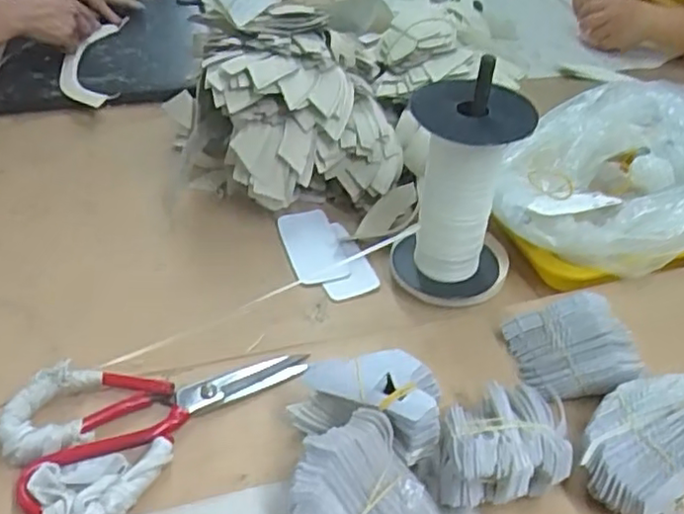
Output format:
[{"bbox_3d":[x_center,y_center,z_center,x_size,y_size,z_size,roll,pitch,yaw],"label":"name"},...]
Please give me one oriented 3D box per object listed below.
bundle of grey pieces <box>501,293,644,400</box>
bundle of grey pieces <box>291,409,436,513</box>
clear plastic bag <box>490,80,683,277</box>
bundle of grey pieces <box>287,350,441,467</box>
[{"bbox_3d":[0.176,0.071,0.507,0.073,0.044,0.090,-7,41,-9],"label":"bundle of grey pieces"},{"bbox_3d":[0.012,0.149,0.404,0.087,0.054,0.089,19,45,18],"label":"bundle of grey pieces"},{"bbox_3d":[0.269,-0.081,0.638,0.218,0.076,0.229,13,43,11],"label":"clear plastic bag"},{"bbox_3d":[0.014,0.101,0.443,0.097,0.070,0.050,5,42,3],"label":"bundle of grey pieces"}]

